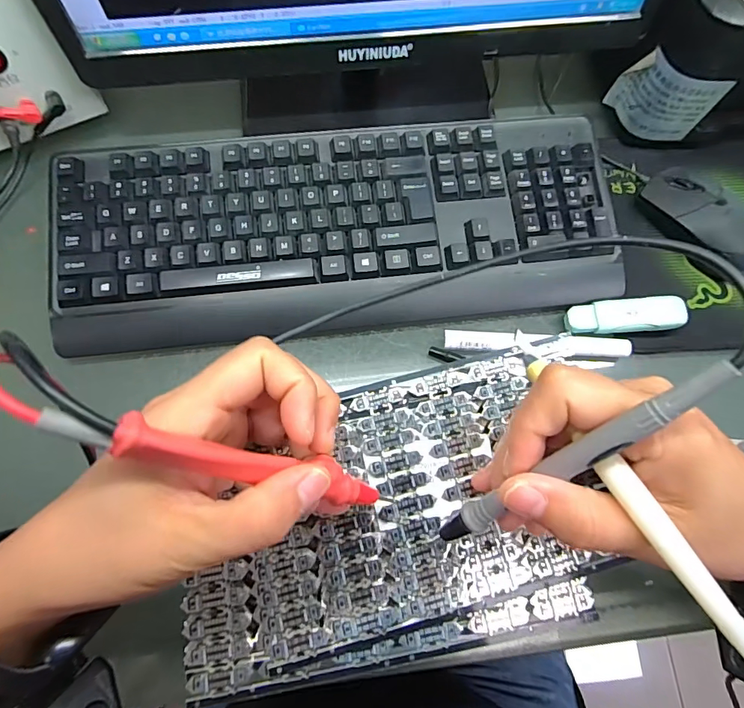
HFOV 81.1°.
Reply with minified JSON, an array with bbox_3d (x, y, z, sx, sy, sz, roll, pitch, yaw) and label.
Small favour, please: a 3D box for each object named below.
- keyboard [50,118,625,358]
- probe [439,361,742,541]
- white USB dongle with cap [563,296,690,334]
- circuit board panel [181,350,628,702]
[{"bbox_3d":[-0.022,-0.099,0.342,0.423,0.034,0.153,-6,74,-4],"label":"keyboard"},{"bbox_3d":[0.069,0.042,0.160,0.011,0.123,0.007,50,35,11],"label":"probe"},{"bbox_3d":[0.198,-0.030,0.341,0.085,0.018,0.026,-1,74,-3],"label":"white USB dongle with cap"},{"bbox_3d":[0.001,0.079,0.215,0.188,0.011,0.124,-12,74,-6],"label":"circuit board panel"}]

